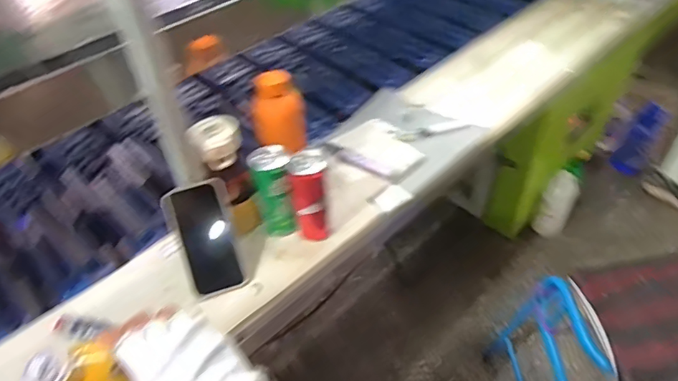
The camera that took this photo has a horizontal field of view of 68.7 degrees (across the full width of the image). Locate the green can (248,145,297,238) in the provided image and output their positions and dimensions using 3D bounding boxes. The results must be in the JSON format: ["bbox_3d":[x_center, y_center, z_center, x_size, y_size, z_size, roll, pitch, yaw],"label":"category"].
[{"bbox_3d":[-0.100,0.004,0.780,0.055,0.141,0.058,-2,45,2],"label":"green can"}]

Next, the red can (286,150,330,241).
[{"bbox_3d":[-0.043,0.016,0.774,0.054,0.157,0.053,-2,45,2],"label":"red can"}]

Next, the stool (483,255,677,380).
[{"bbox_3d":[0.618,0.376,1.111,0.402,0.531,0.352,-5,44,-1],"label":"stool"}]

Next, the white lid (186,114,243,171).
[{"bbox_3d":[-0.184,-0.074,0.745,0.070,0.052,0.064,-24,48,-19],"label":"white lid"}]

